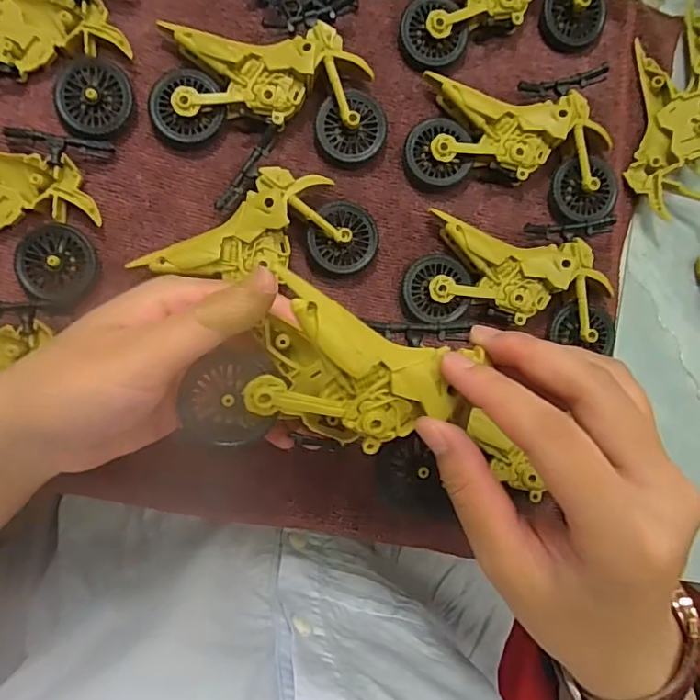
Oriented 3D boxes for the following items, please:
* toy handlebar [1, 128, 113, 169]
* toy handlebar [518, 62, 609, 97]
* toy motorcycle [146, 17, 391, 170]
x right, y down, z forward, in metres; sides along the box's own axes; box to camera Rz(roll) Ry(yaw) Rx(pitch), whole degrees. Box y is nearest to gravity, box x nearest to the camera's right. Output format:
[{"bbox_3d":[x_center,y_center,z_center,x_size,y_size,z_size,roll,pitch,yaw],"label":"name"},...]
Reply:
[{"bbox_3d":[-0.140,-0.096,0.253,0.046,0.014,0.015,4,89,-7],"label":"toy handlebar"},{"bbox_3d":[0.115,-0.143,0.282,0.046,0.007,0.011,-10,90,5],"label":"toy handlebar"},{"bbox_3d":[-0.039,-0.131,0.265,0.114,0.020,0.059,4,89,-7],"label":"toy motorcycle"}]

